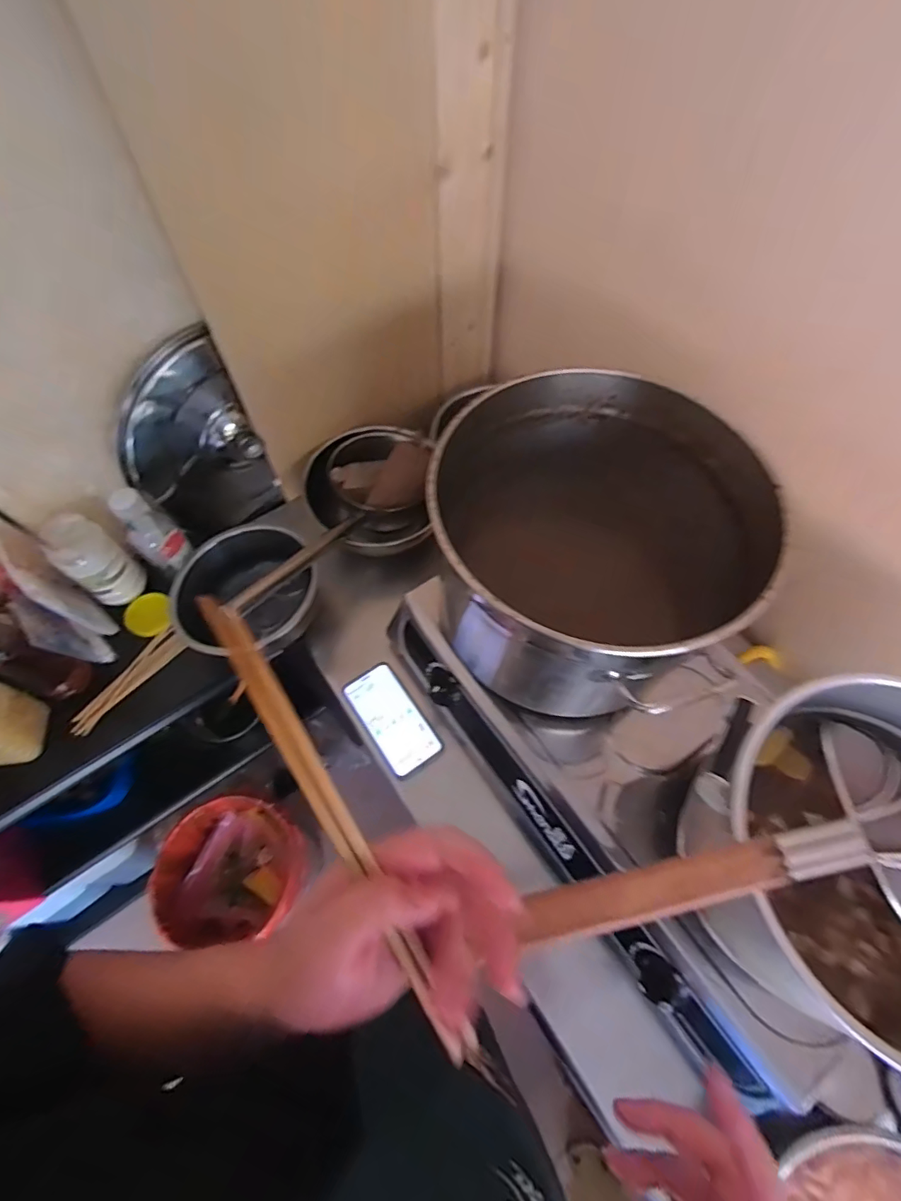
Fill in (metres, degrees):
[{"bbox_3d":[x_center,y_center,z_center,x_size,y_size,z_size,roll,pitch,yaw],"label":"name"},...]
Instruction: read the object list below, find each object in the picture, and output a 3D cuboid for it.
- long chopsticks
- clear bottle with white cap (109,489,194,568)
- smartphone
[{"bbox_3d":[-0.051,0.118,0.258,0.013,0.019,0.267,-28,95,-14],"label":"long chopsticks"},{"bbox_3d":[-0.452,-0.104,0.805,0.064,0.165,0.045,15,64,7],"label":"clear bottle with white cap"},{"bbox_3d":[-0.089,0.176,0.792,0.082,0.012,0.169,-33,68,-15],"label":"smartphone"}]

